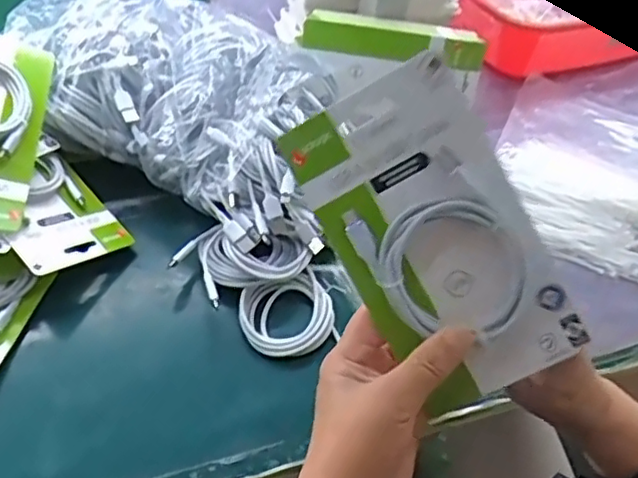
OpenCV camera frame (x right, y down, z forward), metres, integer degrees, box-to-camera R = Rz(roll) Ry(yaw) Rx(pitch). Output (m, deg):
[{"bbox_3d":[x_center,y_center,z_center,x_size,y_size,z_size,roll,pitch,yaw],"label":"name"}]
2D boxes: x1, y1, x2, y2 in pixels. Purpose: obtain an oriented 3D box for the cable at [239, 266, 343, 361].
[{"bbox_3d":[-0.025,0.066,0.560,0.080,0.014,0.076,-20,55,-22],"label":"cable"}]

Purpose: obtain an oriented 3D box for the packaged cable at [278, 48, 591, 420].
[{"bbox_3d":[0.061,0.000,0.353,0.095,0.025,0.178,-29,91,7],"label":"packaged cable"}]

